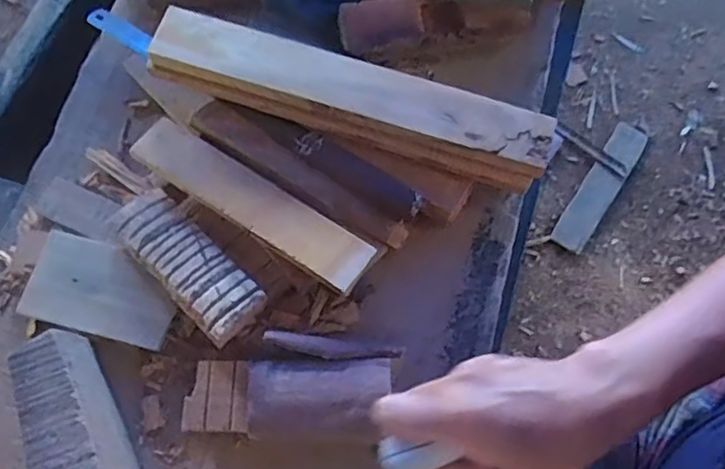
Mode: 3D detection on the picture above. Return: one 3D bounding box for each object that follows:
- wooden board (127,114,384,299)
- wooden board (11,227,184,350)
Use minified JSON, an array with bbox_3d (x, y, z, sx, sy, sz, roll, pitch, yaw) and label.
[{"bbox_3d":[-0.085,-0.026,0.468,0.201,0.014,0.042,31,70,15],"label":"wooden board"},{"bbox_3d":[-0.197,0.041,0.475,0.113,0.005,0.070,15,66,4],"label":"wooden board"}]

